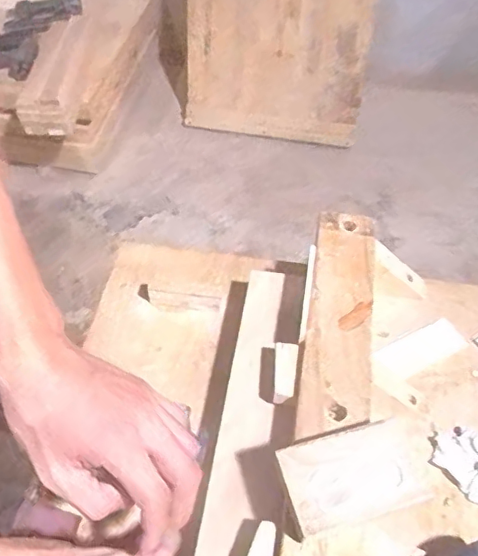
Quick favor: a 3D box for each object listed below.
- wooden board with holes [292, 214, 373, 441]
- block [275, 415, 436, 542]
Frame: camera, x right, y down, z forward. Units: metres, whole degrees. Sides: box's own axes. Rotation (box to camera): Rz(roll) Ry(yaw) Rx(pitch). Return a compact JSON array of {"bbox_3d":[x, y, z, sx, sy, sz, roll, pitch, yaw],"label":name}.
[{"bbox_3d":[0.085,0.033,0.486,0.054,0.021,0.215,7,54,6],"label":"wooden board with holes"},{"bbox_3d":[0.077,0.137,0.386,0.090,0.027,0.059,-13,55,-9],"label":"block"}]

